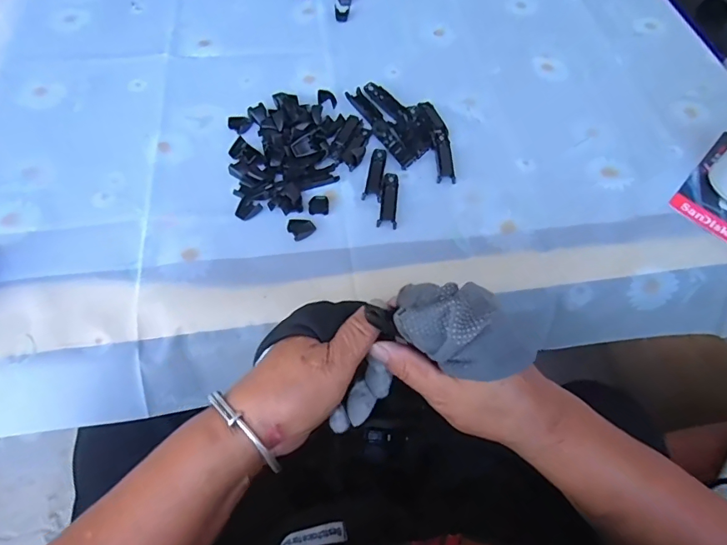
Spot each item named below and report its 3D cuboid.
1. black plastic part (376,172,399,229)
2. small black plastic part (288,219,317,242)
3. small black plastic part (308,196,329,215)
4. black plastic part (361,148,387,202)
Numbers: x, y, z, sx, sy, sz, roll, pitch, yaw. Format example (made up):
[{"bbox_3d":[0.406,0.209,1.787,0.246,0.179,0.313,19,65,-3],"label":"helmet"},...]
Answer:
[{"bbox_3d":[0.026,-0.072,0.446,0.018,0.004,0.067,9,61,3],"label":"black plastic part"},{"bbox_3d":[-0.056,-0.041,0.424,0.023,0.007,0.020,-30,66,-18],"label":"small black plastic part"},{"bbox_3d":[-0.042,-0.065,0.439,0.019,0.005,0.023,-5,61,-5],"label":"small black plastic part"},{"bbox_3d":[0.013,-0.100,0.459,0.017,0.005,0.067,9,61,3],"label":"black plastic part"}]

